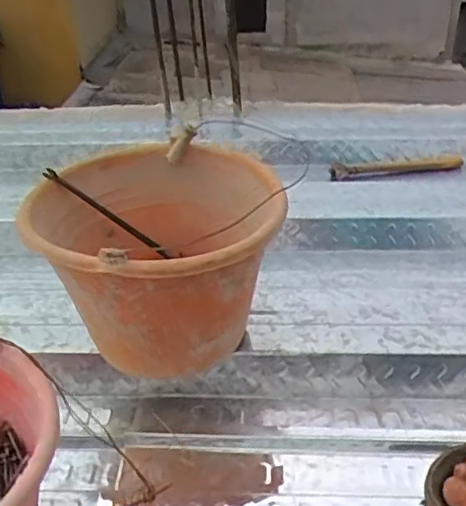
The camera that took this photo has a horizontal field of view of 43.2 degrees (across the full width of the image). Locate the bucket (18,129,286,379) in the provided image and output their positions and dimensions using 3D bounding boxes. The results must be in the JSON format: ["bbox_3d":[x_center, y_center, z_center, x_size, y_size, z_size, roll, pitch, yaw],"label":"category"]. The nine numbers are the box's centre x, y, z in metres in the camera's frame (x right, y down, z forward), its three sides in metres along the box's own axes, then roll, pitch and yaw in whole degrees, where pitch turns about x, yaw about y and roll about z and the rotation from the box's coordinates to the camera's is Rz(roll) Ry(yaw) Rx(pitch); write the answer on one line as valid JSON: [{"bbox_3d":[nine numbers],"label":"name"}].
[{"bbox_3d":[-0.089,0.014,0.685,0.256,0.187,0.249,-5,34,-4],"label":"bucket"}]

